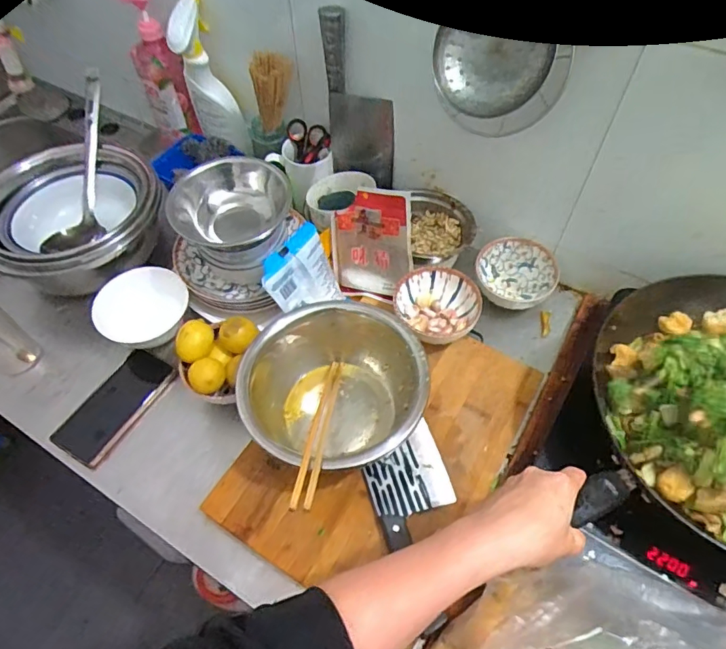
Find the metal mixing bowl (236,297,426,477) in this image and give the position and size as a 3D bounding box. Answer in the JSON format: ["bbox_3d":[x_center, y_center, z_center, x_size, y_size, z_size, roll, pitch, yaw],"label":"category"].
[{"bbox_3d":[-0.032,0.073,0.607,0.208,0.098,0.204,0,56,1],"label":"metal mixing bowl"}]

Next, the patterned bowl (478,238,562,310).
[{"bbox_3d":[0.224,-0.070,0.757,0.116,0.057,0.107,0,56,1],"label":"patterned bowl"}]

